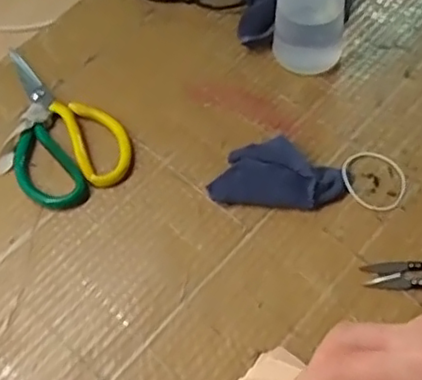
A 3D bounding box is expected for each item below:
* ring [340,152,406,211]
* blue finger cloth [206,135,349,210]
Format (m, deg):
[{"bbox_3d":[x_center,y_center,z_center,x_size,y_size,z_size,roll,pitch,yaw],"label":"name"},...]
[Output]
[{"bbox_3d":[0.137,-0.011,0.530,0.054,0.008,0.058,-2,57,3],"label":"ring"},{"bbox_3d":[0.057,-0.014,0.530,0.107,0.024,0.059,3,58,6],"label":"blue finger cloth"}]

